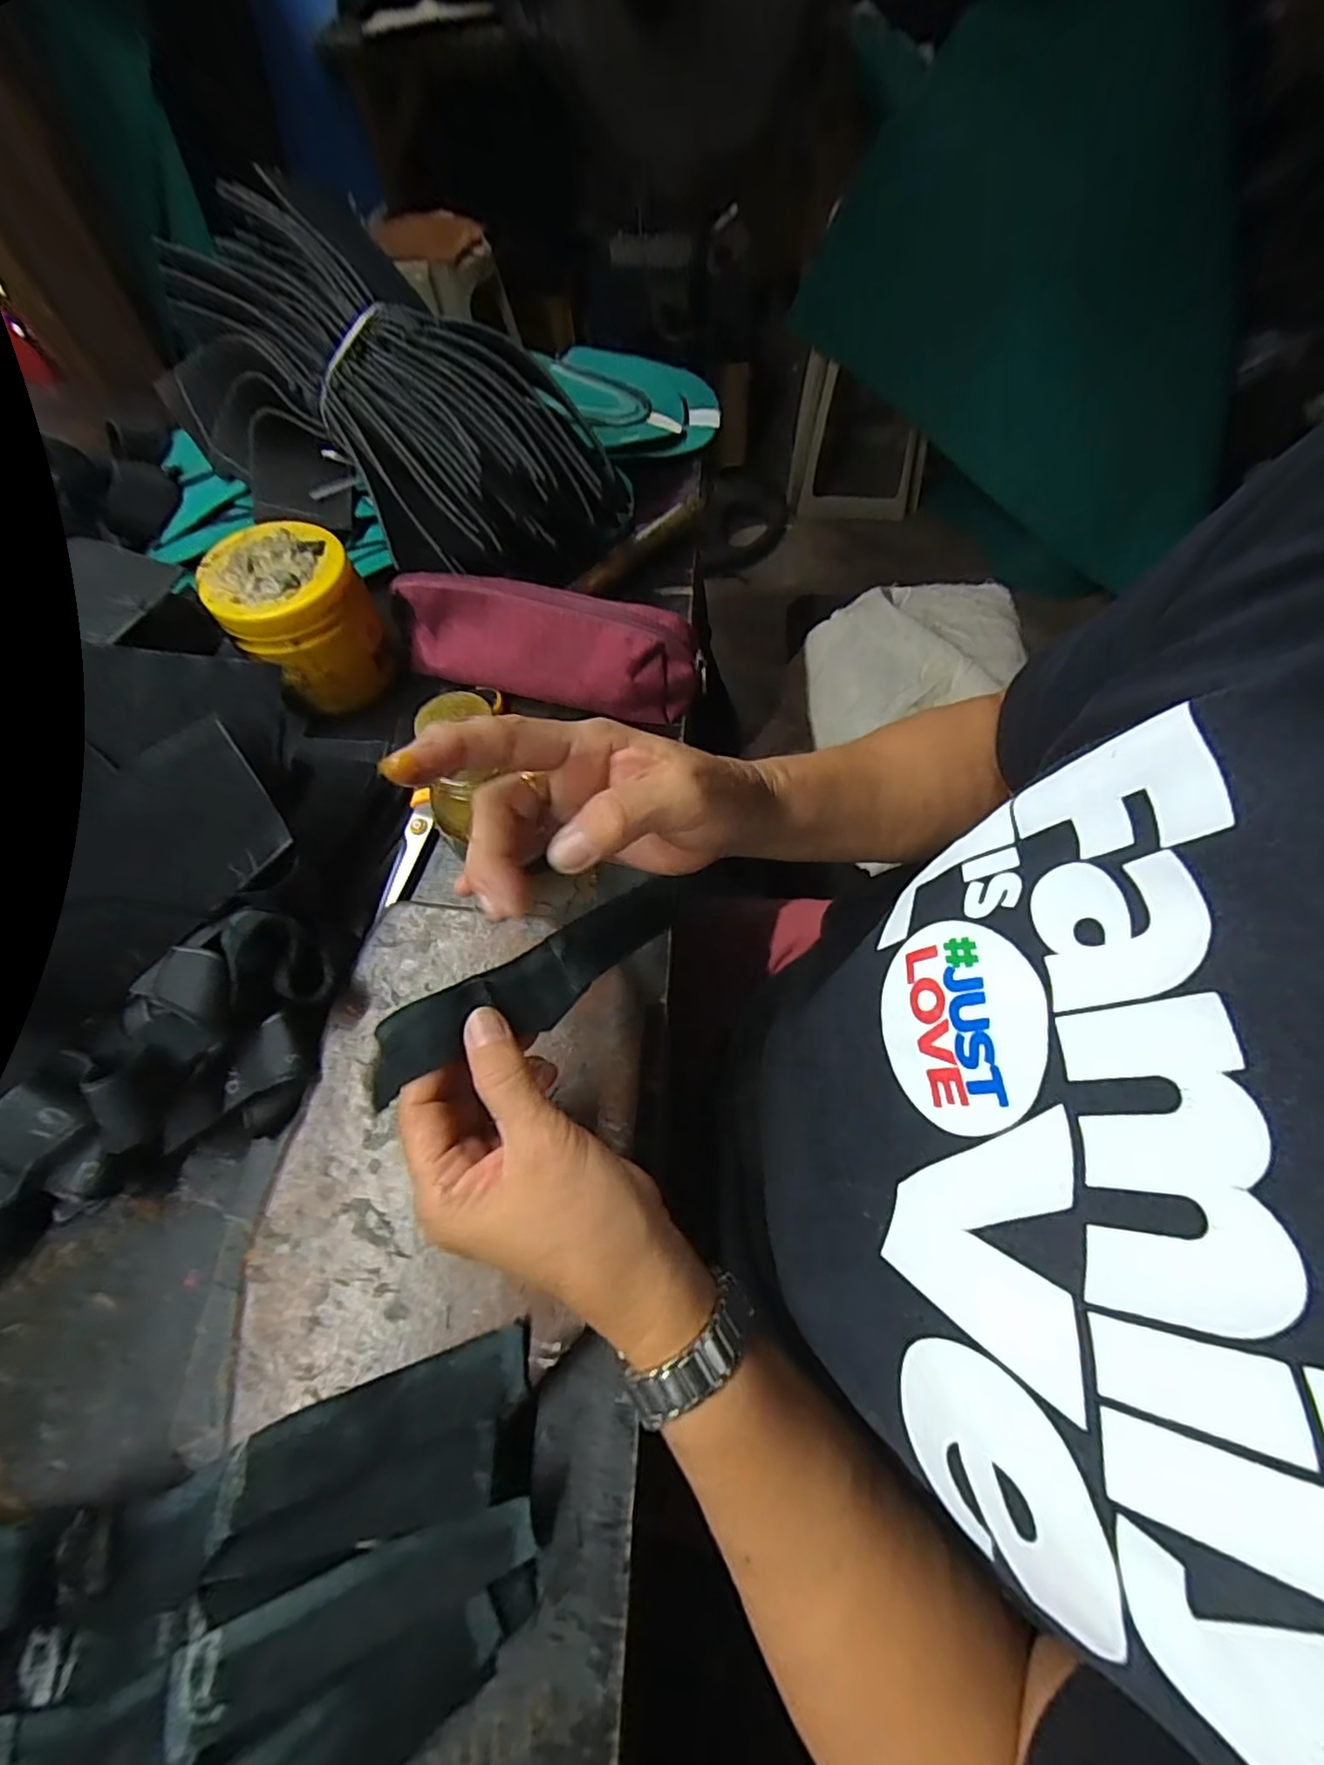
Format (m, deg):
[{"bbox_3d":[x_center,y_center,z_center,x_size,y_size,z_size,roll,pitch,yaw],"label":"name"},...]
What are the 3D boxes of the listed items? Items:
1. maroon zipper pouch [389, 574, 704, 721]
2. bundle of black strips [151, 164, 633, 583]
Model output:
[{"bbox_3d":[-0.084,-0.161,0.434,0.211,0.064,0.050,13,65,8],"label":"maroon zipper pouch"},{"bbox_3d":[-0.214,-0.357,0.479,0.366,0.145,0.174,32,69,17],"label":"bundle of black strips"}]

